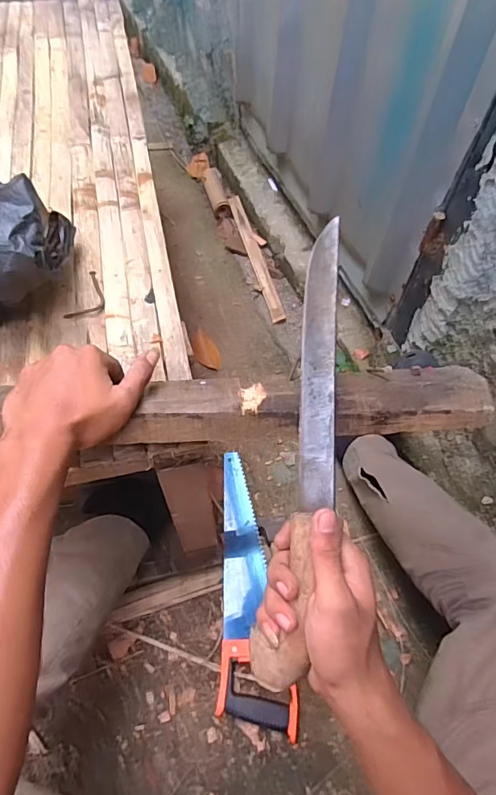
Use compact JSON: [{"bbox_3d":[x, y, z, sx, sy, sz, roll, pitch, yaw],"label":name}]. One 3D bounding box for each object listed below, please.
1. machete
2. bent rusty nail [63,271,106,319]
[{"bbox_3d":[0.047,0.036,0.361,0.042,0.026,0.352,7,80,2],"label":"machete"},{"bbox_3d":[-0.184,-0.119,0.544,0.035,0.011,0.073,18,59,8],"label":"bent rusty nail"}]

